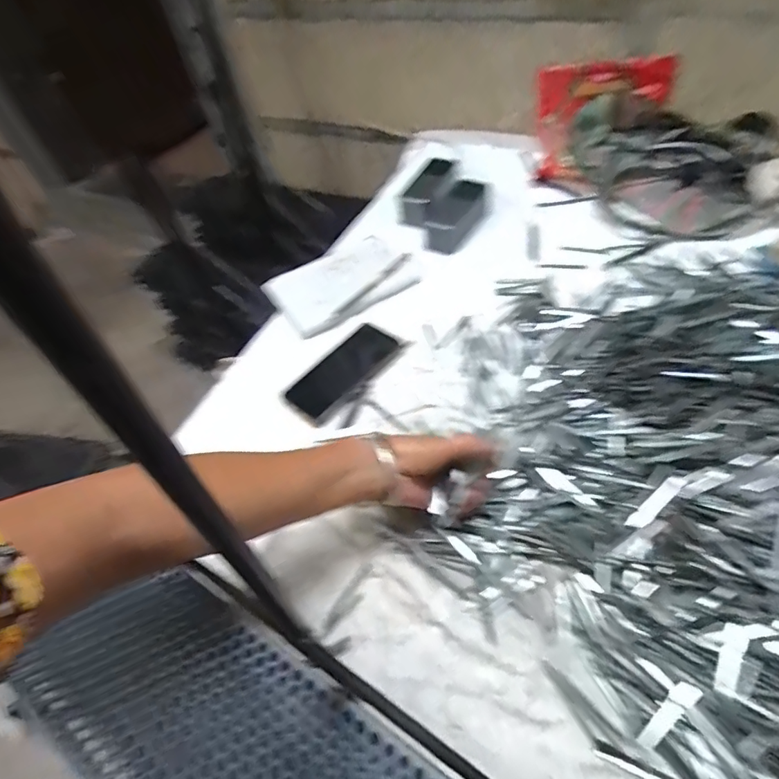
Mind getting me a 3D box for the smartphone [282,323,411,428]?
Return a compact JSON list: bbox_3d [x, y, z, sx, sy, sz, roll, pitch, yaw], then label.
[{"bbox_3d":[-0.056,-0.023,0.627,0.072,0.007,0.155,36,65,22],"label":"smartphone"}]

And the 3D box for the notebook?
[{"bbox_3d":[-0.067,-0.158,0.717,0.198,0.020,0.129,-31,60,-19],"label":"notebook"}]

